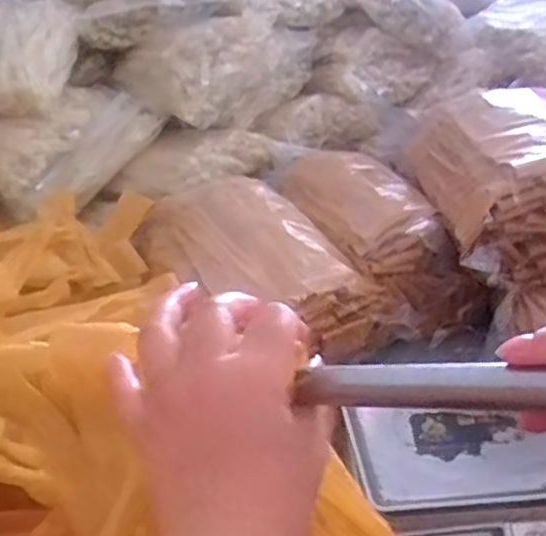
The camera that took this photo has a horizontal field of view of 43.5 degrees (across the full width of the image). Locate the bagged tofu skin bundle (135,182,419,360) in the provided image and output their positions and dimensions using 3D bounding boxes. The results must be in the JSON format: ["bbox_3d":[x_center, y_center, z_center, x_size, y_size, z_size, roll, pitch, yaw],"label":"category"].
[{"bbox_3d":[-0.012,-0.015,1.168,0.478,0.127,0.215,29,39,18],"label":"bagged tofu skin bundle"}]

